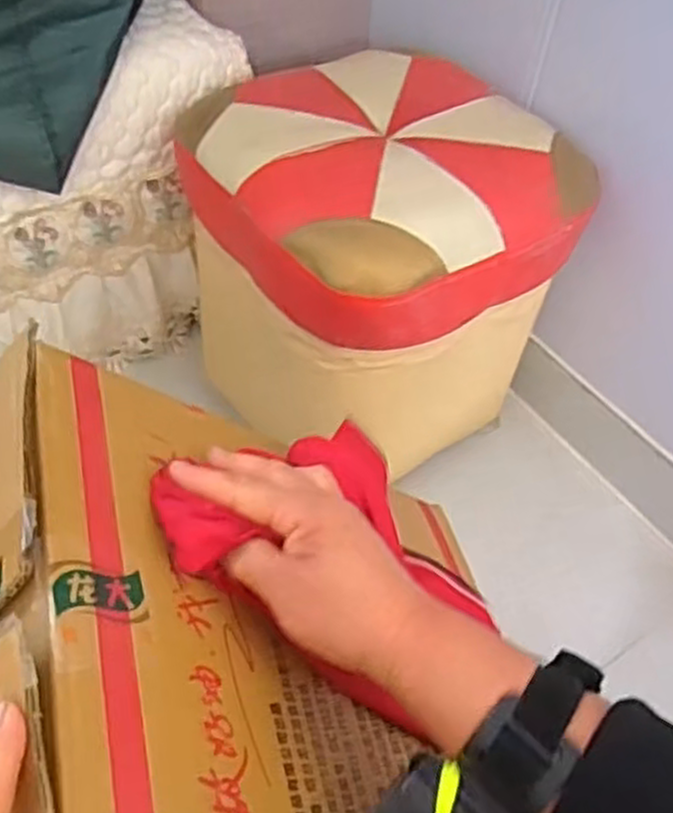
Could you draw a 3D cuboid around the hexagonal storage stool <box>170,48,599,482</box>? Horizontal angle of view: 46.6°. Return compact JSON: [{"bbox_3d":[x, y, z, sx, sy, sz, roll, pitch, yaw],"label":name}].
[{"bbox_3d":[0.037,-0.138,0.827,0.303,0.317,0.304,-26,57,-24],"label":"hexagonal storage stool"}]

